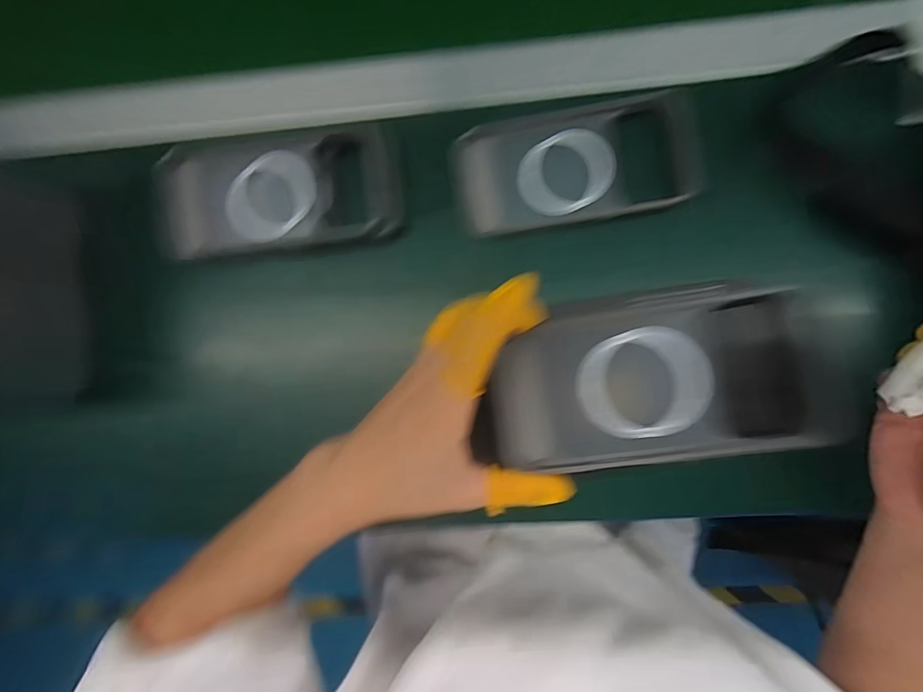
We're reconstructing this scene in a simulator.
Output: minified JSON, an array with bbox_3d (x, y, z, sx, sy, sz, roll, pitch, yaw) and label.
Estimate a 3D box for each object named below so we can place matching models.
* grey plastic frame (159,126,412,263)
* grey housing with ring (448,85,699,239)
[{"bbox_3d":[-0.124,-0.107,0.282,0.161,0.019,0.082,-8,88,3],"label":"grey plastic frame"},{"bbox_3d":[0.076,-0.126,0.283,0.155,0.023,0.077,-6,88,3],"label":"grey housing with ring"}]

